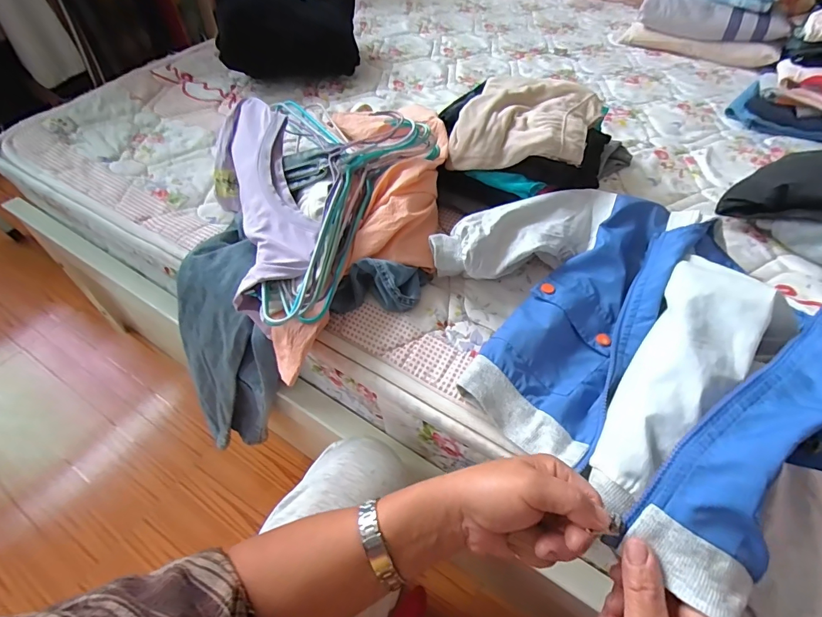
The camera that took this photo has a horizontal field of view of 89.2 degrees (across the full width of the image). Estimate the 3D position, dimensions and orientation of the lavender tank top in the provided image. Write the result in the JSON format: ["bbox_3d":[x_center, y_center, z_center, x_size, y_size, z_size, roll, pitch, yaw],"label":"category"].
[{"bbox_3d":[-0.189,-0.131,0.523,0.114,0.104,0.307,-16,53,-13],"label":"lavender tank top"}]

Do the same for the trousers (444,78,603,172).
[{"bbox_3d":[0.169,-0.267,0.599,0.173,0.053,0.218,19,53,14],"label":"trousers"}]

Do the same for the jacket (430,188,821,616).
[{"bbox_3d":[0.216,0.001,0.424,0.337,0.109,0.381,-28,56,-21],"label":"jacket"}]

